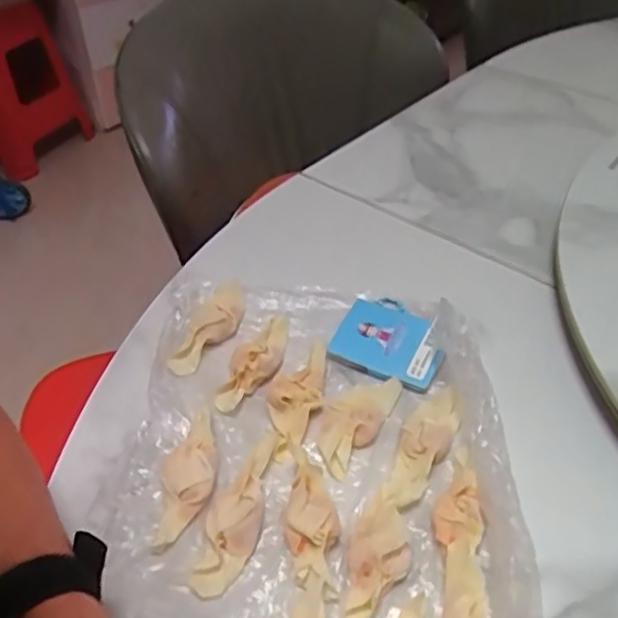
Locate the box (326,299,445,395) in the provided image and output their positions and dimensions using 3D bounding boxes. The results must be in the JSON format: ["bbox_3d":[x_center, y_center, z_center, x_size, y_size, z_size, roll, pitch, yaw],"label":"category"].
[{"bbox_3d":[0.059,0.021,0.472,0.078,0.013,0.065,18,45,20],"label":"box"}]

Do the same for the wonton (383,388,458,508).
[{"bbox_3d":[0.069,0.084,0.407,0.029,0.013,0.091,20,46,21],"label":"wonton"}]

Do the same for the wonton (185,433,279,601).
[{"bbox_3d":[-0.039,0.112,0.376,0.030,0.016,0.103,11,43,12],"label":"wonton"}]

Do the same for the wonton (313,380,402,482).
[{"bbox_3d":[0.027,0.069,0.425,0.040,0.018,0.081,18,45,20],"label":"wonton"}]

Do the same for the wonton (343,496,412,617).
[{"bbox_3d":[0.036,0.134,0.348,0.031,0.020,0.074,11,55,13],"label":"wonton"}]

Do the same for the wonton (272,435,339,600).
[{"bbox_3d":[-0.002,0.112,0.371,0.028,0.017,0.097,-8,42,-9],"label":"wonton"}]

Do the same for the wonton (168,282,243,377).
[{"bbox_3d":[-0.073,0.012,0.486,0.036,0.016,0.085,10,43,12],"label":"wonton"}]

